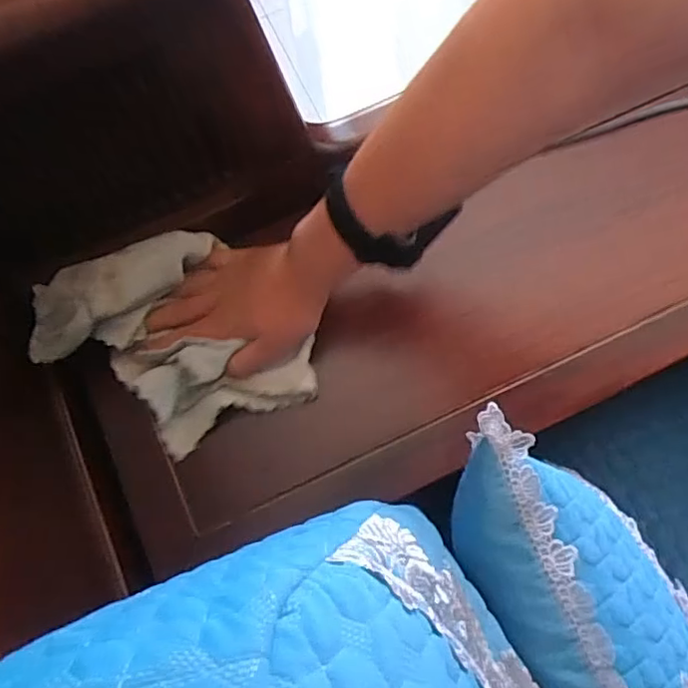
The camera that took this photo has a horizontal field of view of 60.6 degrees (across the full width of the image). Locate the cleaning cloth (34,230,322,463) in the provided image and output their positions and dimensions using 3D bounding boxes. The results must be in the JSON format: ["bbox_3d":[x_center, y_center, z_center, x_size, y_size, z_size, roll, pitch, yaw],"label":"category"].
[{"bbox_3d":[-0.141,-0.005,0.488,0.185,0.077,0.165,-24,74,-5],"label":"cleaning cloth"}]

